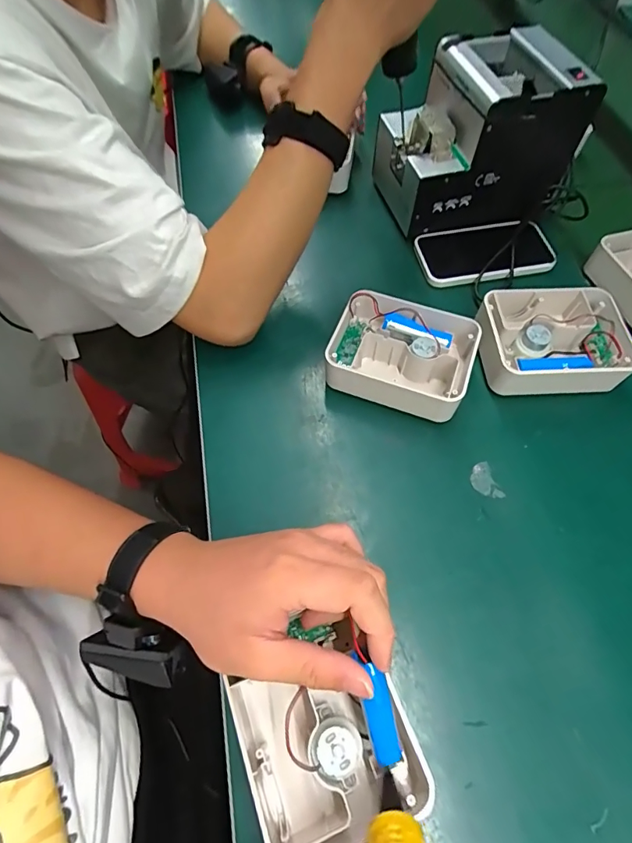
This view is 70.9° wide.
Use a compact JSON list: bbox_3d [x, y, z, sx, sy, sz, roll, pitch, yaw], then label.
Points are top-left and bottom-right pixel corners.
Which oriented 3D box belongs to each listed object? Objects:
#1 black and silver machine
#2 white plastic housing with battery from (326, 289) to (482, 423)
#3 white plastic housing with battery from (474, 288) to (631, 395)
[{"bbox_3d":[0.177,-0.316,0.506,0.182,0.152,0.137,-15,62,-7],"label":"black and silver machine"},{"bbox_3d":[0.081,-0.062,0.421,0.133,0.049,0.104,16,63,9],"label":"white plastic housing with battery"},{"bbox_3d":[0.225,-0.076,0.430,0.138,0.046,0.104,-4,62,-1],"label":"white plastic housing with battery"}]

